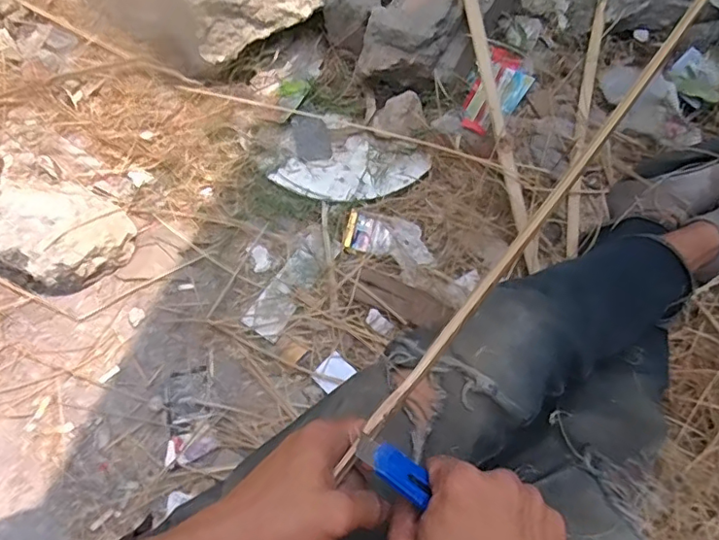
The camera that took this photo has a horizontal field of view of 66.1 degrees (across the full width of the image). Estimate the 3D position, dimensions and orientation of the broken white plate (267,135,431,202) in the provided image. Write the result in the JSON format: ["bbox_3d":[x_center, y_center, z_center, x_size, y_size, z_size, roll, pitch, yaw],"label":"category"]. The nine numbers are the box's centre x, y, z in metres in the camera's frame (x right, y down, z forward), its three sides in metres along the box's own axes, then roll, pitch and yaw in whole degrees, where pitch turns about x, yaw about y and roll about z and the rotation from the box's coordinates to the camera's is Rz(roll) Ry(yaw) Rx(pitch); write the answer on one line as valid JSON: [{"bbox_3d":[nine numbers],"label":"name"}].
[{"bbox_3d":[-0.014,-0.171,0.939,0.244,0.027,0.126,-20,72,-9],"label":"broken white plate"}]

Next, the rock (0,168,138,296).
[{"bbox_3d":[-0.510,-0.080,0.857,0.284,0.102,0.175,14,65,5],"label":"rock"}]

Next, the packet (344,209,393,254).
[{"bbox_3d":[0.016,-0.057,0.904,0.076,0.020,0.059,18,70,4],"label":"packet"}]

